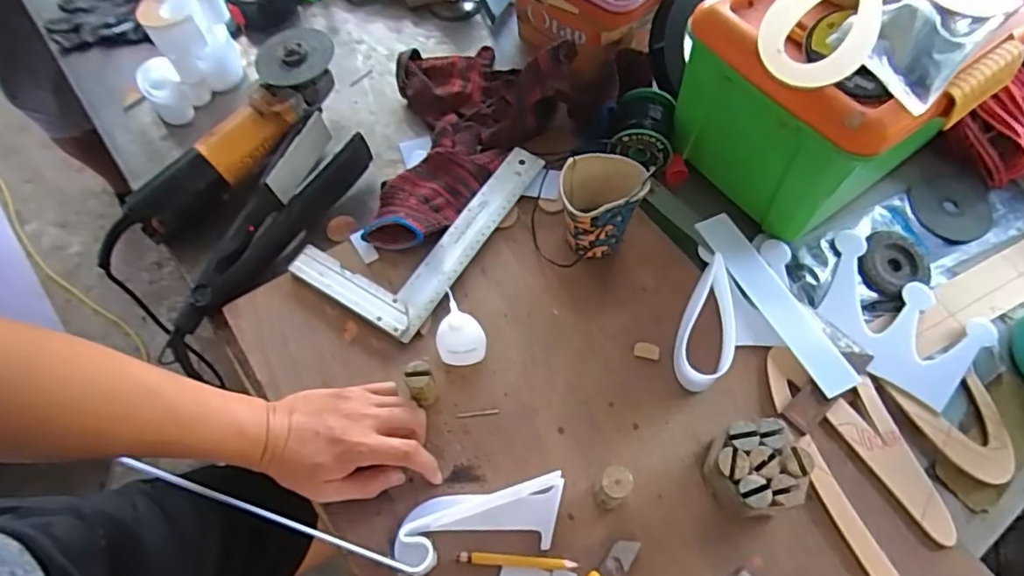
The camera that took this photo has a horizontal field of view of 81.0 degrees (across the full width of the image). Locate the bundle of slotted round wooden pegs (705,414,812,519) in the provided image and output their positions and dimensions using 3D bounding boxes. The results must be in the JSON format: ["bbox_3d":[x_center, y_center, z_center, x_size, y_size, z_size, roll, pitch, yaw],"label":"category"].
[{"bbox_3d":[0.202,0.150,0.498,0.072,0.048,0.068,-1,63,2],"label":"bundle of slotted round wooden pegs"}]

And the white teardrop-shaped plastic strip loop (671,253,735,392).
[{"bbox_3d":[0.189,0.034,0.578,0.051,0.035,0.137,16,65,10],"label":"white teardrop-shaped plastic strip loop"}]

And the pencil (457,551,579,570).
[{"bbox_3d":[0.003,0.222,0.487,0.095,0.006,0.010,2,63,3],"label":"pencil"}]

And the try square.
[{"bbox_3d":[-0.093,-0.076,0.636,0.144,0.020,0.254,29,68,16],"label":"try square"}]

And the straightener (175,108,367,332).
[{"bbox_3d":[-0.261,-0.068,0.633,0.071,0.055,0.266,30,68,16],"label":"straightener"}]

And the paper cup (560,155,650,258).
[{"bbox_3d":[0.088,-0.075,0.593,0.076,0.092,0.066,-1,63,2],"label":"paper cup"}]

